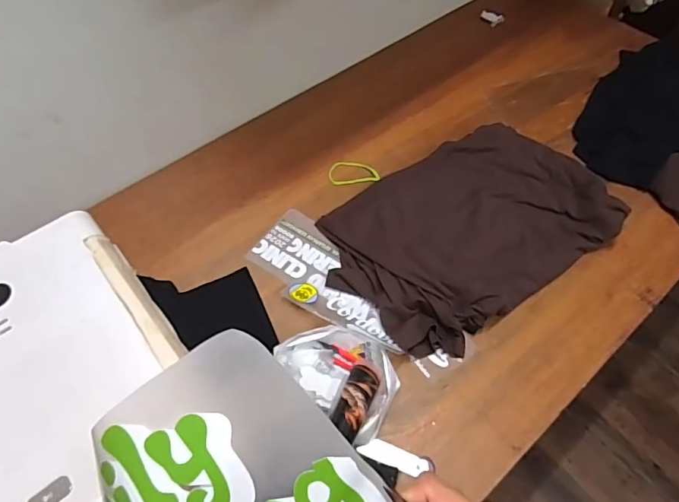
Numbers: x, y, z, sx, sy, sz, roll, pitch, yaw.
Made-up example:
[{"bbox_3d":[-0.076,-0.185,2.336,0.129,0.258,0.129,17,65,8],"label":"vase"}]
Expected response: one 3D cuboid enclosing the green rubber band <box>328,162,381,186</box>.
[{"bbox_3d":[0.033,-0.170,1.030,0.111,0.006,0.074,4,54,7],"label":"green rubber band"}]

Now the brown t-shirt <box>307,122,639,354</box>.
[{"bbox_3d":[0.239,-0.053,0.911,0.529,0.079,0.363,-31,61,-18],"label":"brown t-shirt"}]

